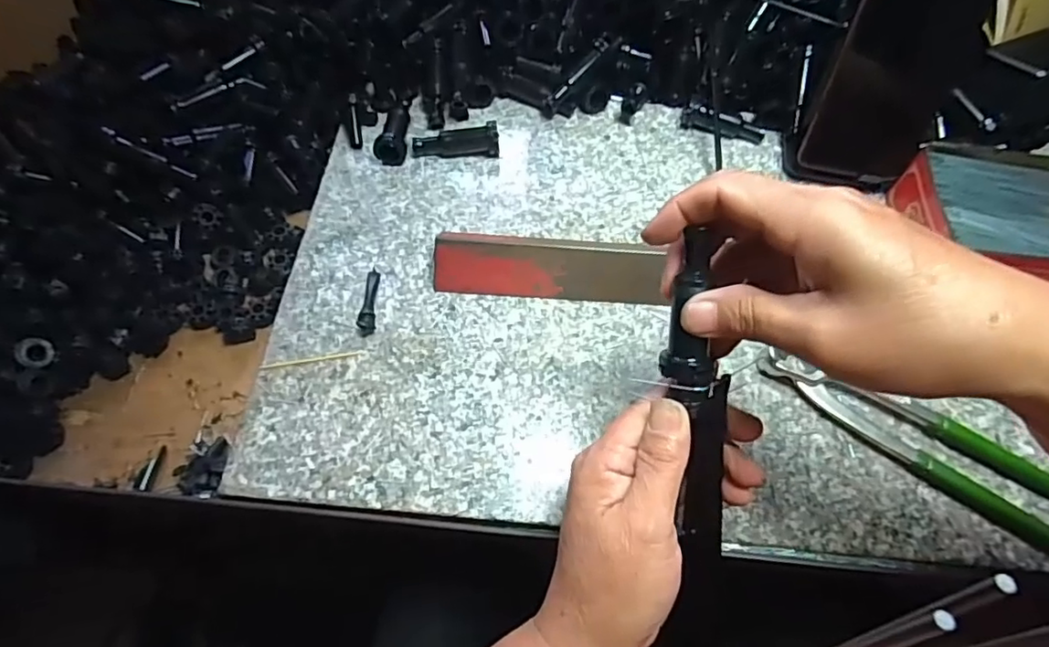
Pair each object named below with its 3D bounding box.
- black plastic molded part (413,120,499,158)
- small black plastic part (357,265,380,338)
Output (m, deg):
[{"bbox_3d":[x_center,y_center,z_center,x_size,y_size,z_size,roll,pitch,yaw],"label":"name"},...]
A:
[{"bbox_3d":[-0.053,-0.139,0.442,0.065,0.018,0.019,-2,61,-3],"label":"black plastic molded part"},{"bbox_3d":[-0.103,-0.015,0.384,0.010,0.010,0.049,-1,55,-1],"label":"small black plastic part"}]

